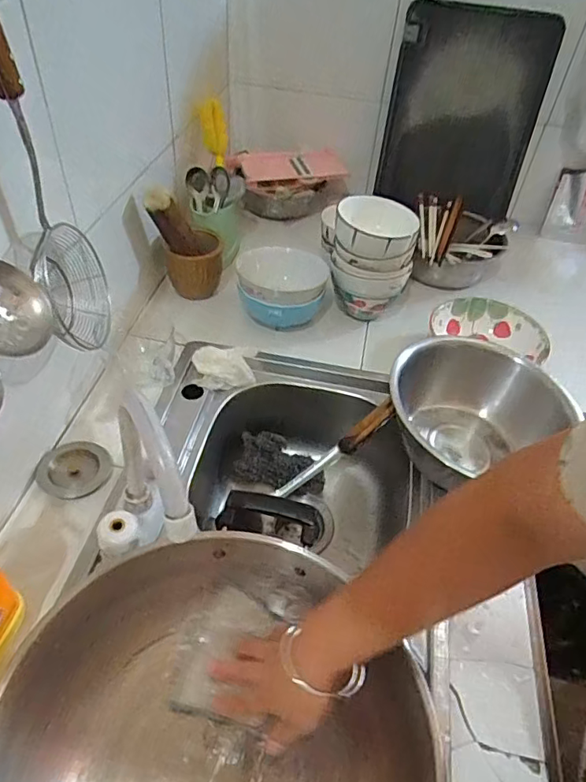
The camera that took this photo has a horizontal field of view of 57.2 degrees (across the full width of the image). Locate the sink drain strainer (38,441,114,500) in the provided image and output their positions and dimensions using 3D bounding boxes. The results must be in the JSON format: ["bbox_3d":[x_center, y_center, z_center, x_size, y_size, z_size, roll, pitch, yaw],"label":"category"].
[{"bbox_3d":[-0.267,0.095,0.658,0.084,0.019,0.073,-13,49,-17],"label":"sink drain strainer"}]

